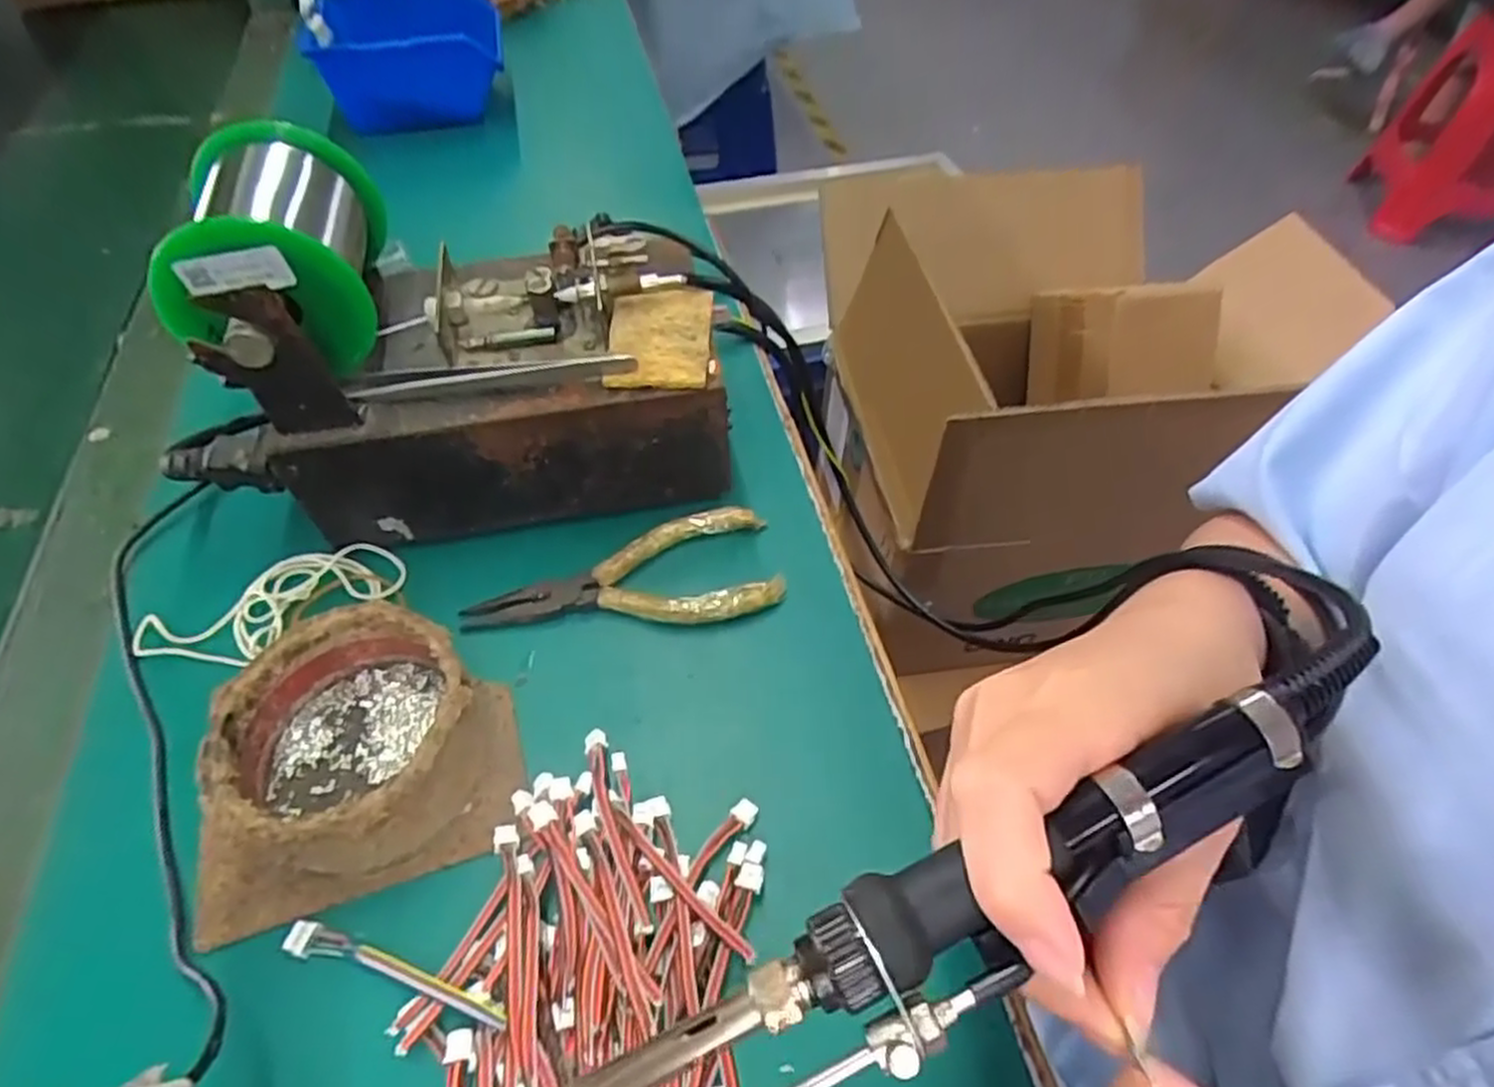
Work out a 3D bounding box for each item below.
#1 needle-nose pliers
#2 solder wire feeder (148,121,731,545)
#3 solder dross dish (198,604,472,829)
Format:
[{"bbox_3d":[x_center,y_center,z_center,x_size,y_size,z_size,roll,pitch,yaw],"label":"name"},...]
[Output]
[{"bbox_3d":[-0.053,0.018,0.335,0.129,0.011,0.052,-12,53,-8],"label":"needle-nose pliers"},{"bbox_3d":[-0.127,-0.088,0.337,0.222,0.133,0.115,-10,53,-7],"label":"solder wire feeder"},{"bbox_3d":[-0.138,0.066,0.277,0.078,0.040,0.078,-1,52,1],"label":"solder dross dish"}]

